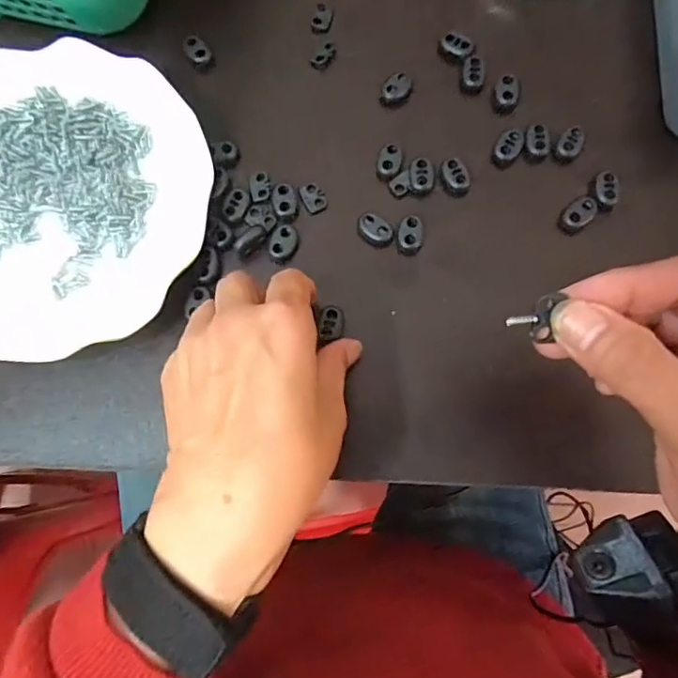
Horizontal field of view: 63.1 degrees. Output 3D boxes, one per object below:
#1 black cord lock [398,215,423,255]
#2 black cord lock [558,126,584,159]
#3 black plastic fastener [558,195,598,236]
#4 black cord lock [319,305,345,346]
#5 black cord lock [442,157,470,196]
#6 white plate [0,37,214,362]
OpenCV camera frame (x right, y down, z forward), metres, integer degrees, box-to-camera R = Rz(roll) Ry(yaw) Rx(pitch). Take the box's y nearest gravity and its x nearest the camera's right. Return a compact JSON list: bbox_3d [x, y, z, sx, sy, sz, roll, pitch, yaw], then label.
[{"bbox_3d":[0.040,-0.059,0.312,0.013,0.009,0.020,3,76,3],"label":"black cord lock"},{"bbox_3d":[0.135,-0.114,0.318,0.013,0.007,0.017,32,79,9],"label":"black cord lock"},{"bbox_3d":[0.134,-0.071,0.310,0.023,0.006,0.016,-41,78,-8],"label":"black plastic fastener"},{"bbox_3d":[-0.003,-0.008,0.299,0.012,0.006,0.020,-3,76,1],"label":"black cord lock"},{"bbox_3d":[0.067,-0.092,0.318,0.013,0.012,0.019,-12,76,-1],"label":"black cord lock"},{"bbox_3d":[-0.162,-0.076,0.310,0.175,0.031,0.172,0,76,2],"label":"white plate"}]

